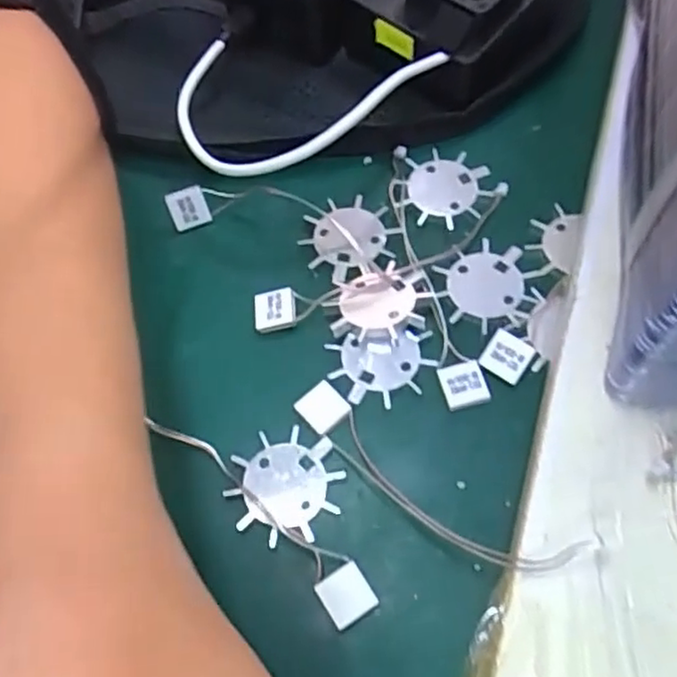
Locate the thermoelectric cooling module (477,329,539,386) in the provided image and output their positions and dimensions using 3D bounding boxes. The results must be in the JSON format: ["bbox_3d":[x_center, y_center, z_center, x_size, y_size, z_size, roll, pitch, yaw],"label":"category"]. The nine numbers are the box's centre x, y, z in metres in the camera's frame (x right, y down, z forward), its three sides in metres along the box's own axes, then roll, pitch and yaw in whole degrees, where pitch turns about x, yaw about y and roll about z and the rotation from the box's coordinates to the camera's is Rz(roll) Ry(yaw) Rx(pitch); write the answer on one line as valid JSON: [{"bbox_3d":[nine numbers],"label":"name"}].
[{"bbox_3d":[0.062,0.007,0.251,0.017,0.006,0.015,34,70,19],"label":"thermoelectric cooling module"}]

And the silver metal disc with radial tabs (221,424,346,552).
[{"bbox_3d":[-0.018,0.050,0.237,0.037,0.004,0.039,-1,63,3],"label":"silver metal disc with radial tabs"}]

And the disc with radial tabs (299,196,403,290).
[{"bbox_3d":[0.004,-0.043,0.280,0.038,0.004,0.037,-1,63,3],"label":"disc with radial tabs"}]

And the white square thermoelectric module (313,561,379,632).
[{"bbox_3d":[0.003,0.083,0.220,0.016,0.007,0.015,-30,65,-11],"label":"white square thermoelectric module"}]

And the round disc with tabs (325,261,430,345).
[{"bbox_3d":[0.015,-0.014,0.262,0.038,0.009,0.034,14,65,11],"label":"round disc with tabs"}]

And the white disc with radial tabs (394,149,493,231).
[{"bbox_3d":[0.044,-0.064,0.288,0.037,0.004,0.036,-1,63,3],"label":"white disc with radial tabs"}]

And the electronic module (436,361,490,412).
[{"bbox_3d":[0.046,0.017,0.249,0.016,0.004,0.017,-13,63,-3],"label":"electronic module"}]

